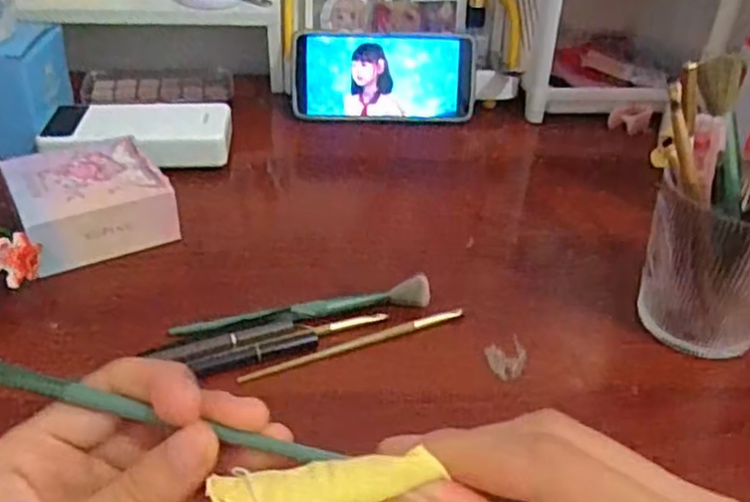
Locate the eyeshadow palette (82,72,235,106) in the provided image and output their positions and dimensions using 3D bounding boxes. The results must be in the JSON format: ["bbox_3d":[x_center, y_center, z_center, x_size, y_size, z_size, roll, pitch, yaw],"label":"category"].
[{"bbox_3d":[-0.208,-0.159,0.686,0.139,0.020,0.042,-5,36,-11],"label":"eyeshadow palette"}]

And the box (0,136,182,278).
[{"bbox_3d":[-0.197,-0.035,0.488,0.094,0.038,0.095,-20,41,-29],"label":"box"}]

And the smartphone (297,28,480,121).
[{"bbox_3d":[0.009,-0.159,0.651,0.165,0.079,0.007,0,20,-4],"label":"smartphone"}]

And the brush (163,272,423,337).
[{"bbox_3d":[-0.042,0.036,0.429,0.156,0.019,0.018,-5,36,-12],"label":"brush"}]

